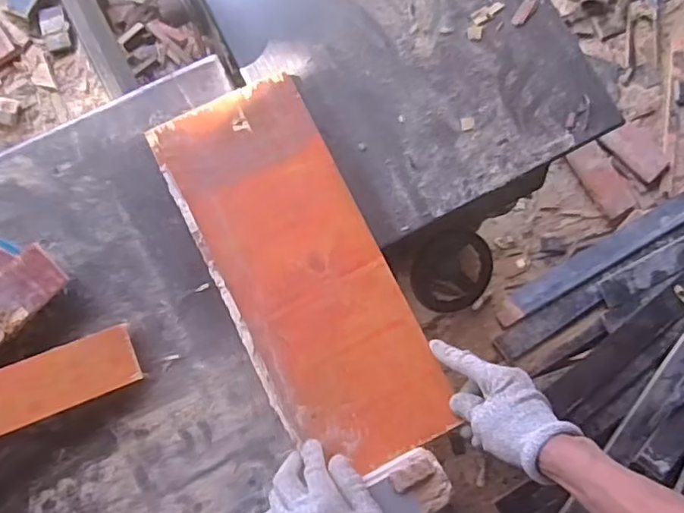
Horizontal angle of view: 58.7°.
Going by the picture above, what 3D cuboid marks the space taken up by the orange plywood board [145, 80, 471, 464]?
[{"bbox_3d":[-0.044,0.017,0.684,0.184,0.010,0.441,-28,84,-7],"label":"orange plywood board"}]

